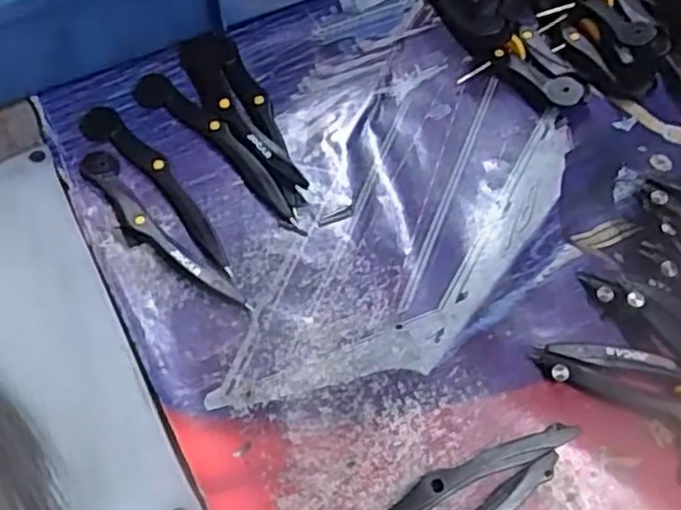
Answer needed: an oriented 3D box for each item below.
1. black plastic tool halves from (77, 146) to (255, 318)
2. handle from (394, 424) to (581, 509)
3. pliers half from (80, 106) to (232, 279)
[{"bbox_3d":[-0.088,-0.011,0.341,0.021,0.008,0.113,-39,70,-17],"label":"black plastic tool halves"},{"bbox_3d":[0.045,0.094,0.289,0.110,0.007,0.018,-28,67,-13],"label":"handle"},{"bbox_3d":[-0.090,-0.035,0.353,0.017,0.007,0.116,-40,70,-18],"label":"pliers half"}]

